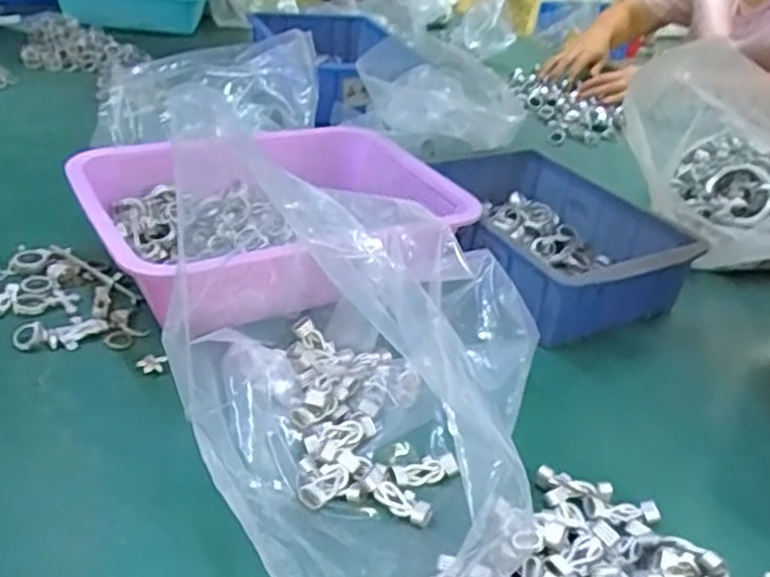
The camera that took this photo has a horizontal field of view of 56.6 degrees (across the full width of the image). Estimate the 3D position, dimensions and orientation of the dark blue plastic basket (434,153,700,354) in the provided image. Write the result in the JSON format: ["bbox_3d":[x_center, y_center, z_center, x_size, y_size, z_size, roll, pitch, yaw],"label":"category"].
[{"bbox_3d":[0.148,-0.055,0.688,0.188,0.066,0.255,-9,36,-23],"label":"dark blue plastic basket"}]

